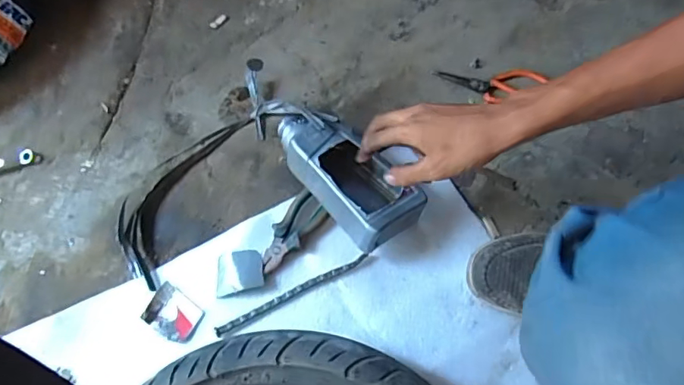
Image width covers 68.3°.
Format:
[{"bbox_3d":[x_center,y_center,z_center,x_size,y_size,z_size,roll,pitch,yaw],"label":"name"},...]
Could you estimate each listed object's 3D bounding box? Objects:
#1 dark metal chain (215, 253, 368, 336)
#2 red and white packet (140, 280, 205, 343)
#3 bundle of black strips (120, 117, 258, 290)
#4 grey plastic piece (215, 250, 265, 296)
[{"bbox_3d":[-0.063,0.130,0.649,0.212,0.006,0.012,-26,68,-8],"label":"dark metal chain"},{"bbox_3d":[-0.217,0.156,0.648,0.074,0.007,0.054,32,72,16],"label":"red and white packet"},{"bbox_3d":[-0.229,-0.010,0.715,0.094,0.014,0.272,25,70,13],"label":"bundle of black strips"},{"bbox_3d":[-0.134,0.102,0.659,0.061,0.014,0.058,-8,66,0],"label":"grey plastic piece"}]

